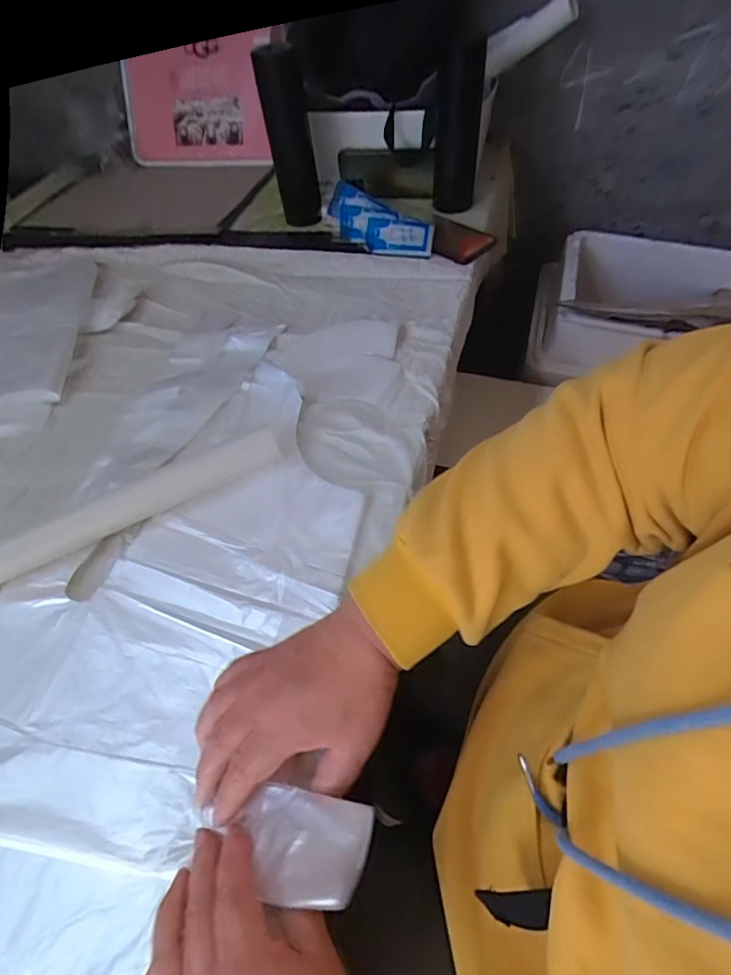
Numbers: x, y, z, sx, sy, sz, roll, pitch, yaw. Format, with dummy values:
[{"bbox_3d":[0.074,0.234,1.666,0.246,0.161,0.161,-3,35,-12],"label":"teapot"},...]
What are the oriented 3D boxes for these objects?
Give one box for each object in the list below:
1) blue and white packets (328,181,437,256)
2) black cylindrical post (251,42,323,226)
[{"bbox_3d":[0.022,-0.385,0.767,0.168,0.021,0.093,24,82,15],"label":"blue and white packets"},{"bbox_3d":[-0.107,-0.493,0.750,0.061,0.225,0.073,-10,53,-2],"label":"black cylindrical post"}]

